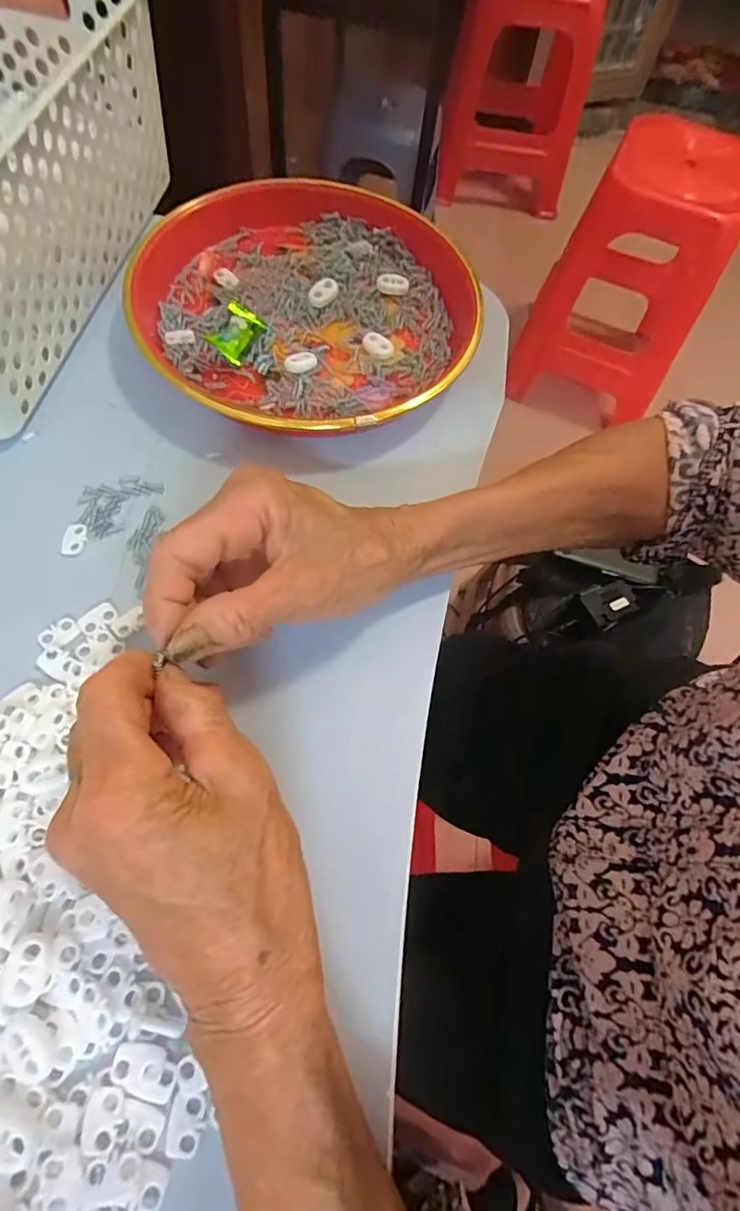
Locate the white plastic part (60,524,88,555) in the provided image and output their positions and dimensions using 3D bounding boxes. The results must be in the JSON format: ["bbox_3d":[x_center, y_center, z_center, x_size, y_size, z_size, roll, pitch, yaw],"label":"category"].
[{"bbox_3d":[-0.158,-0.036,0.288,0.011,0.004,0.019,9,63,-4],"label":"white plastic part"}]

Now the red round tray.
[{"bbox_3d":[-0.040,-0.195,0.350,0.210,0.039,0.216,1,63,-1],"label":"red round tray"}]

